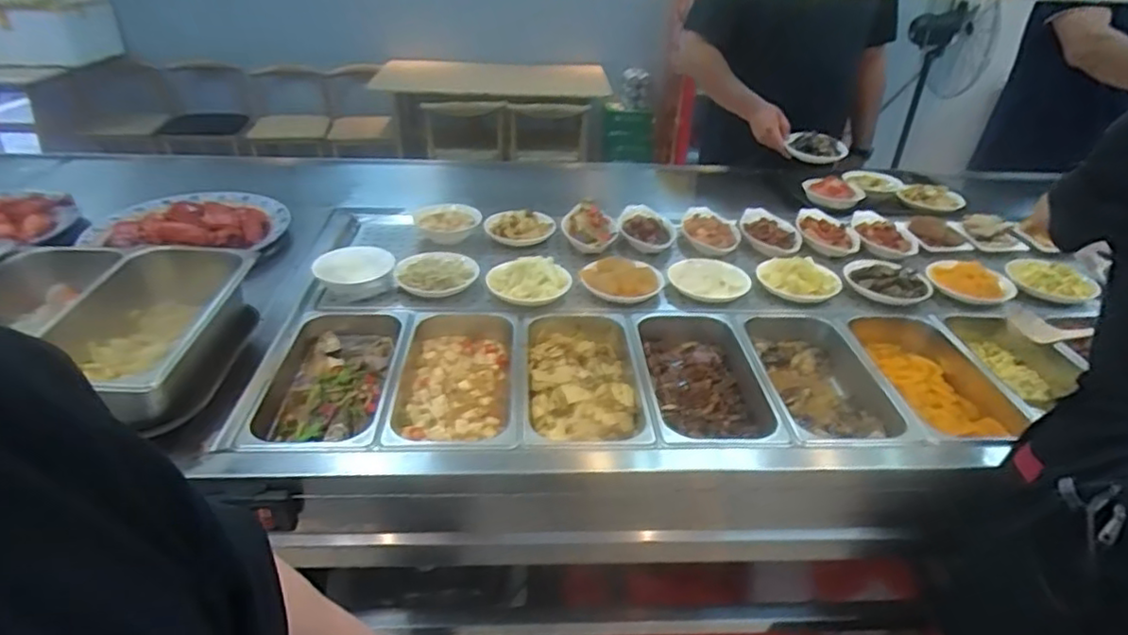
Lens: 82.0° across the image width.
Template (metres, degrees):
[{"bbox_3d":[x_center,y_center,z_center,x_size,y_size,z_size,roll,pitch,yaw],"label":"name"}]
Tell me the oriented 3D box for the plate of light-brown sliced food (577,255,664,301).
[{"bbox_3d":[0.103,-0.070,1.171,0.142,0.033,0.103,3,32,2],"label":"plate of light-brown sliced food"}]

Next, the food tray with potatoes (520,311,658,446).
[{"bbox_3d":[0.028,0.107,0.981,0.175,0.071,0.324,-1,32,-4],"label":"food tray with potatoes"}]

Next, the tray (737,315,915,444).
[{"bbox_3d":[0.391,0.109,1.003,0.186,0.084,0.336,1,32,-1],"label":"tray"}]

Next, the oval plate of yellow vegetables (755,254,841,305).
[{"bbox_3d":[0.428,-0.076,1.184,0.146,0.045,0.109,14,34,19],"label":"oval plate of yellow vegetables"}]

